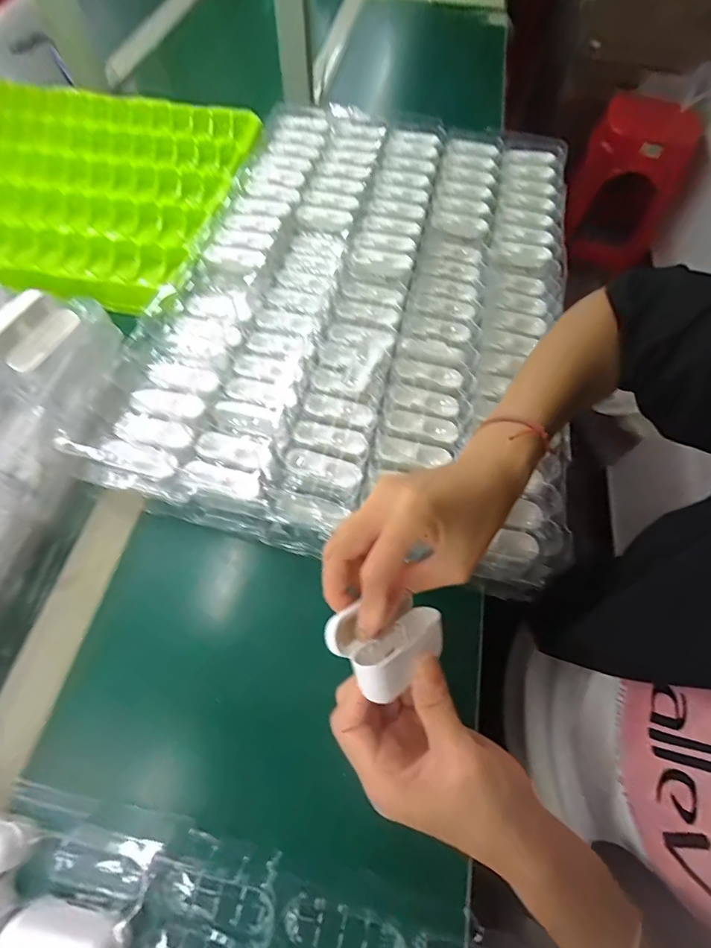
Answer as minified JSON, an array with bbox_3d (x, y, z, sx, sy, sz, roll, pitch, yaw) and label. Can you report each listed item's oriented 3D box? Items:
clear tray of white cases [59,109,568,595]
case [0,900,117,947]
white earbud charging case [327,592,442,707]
[{"bbox_3d":[0.024,-0.216,0.468,0.389,0.049,0.611,11,64,6],"label":"clear tray of white cases"},{"bbox_3d":[-0.162,0.256,0.239,0.059,0.030,0.026,9,62,3],"label":"case"},{"bbox_3d":[0.020,0.092,0.249,0.063,0.034,0.048,-38,98,-29],"label":"white earbud charging case"}]

